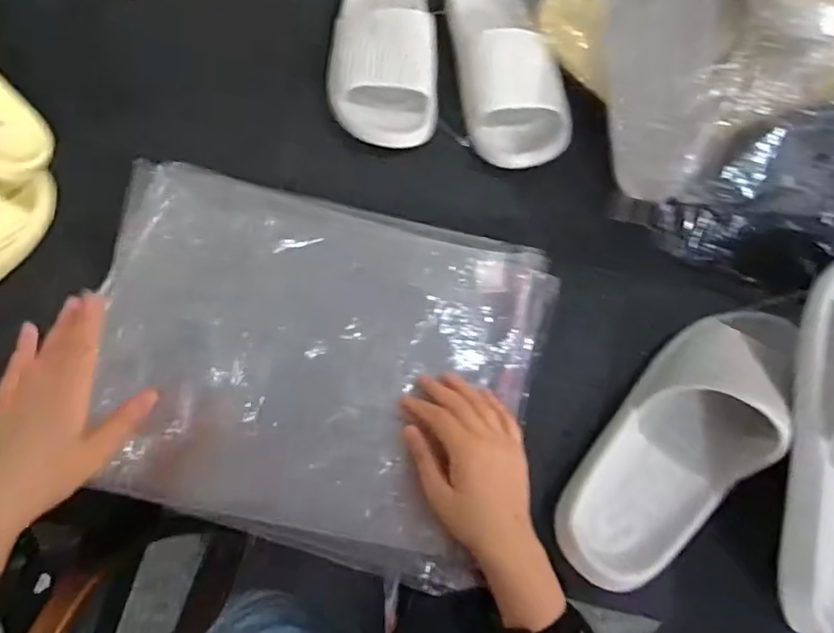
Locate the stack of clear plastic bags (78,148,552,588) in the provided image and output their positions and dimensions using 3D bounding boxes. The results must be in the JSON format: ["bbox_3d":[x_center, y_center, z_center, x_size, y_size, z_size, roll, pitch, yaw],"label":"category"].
[{"bbox_3d":[-0.097,0.032,0.499,0.392,0.035,0.301,15,72,2],"label":"stack of clear plastic bags"}]

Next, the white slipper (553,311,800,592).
[{"bbox_3d":[0.219,0.100,0.465,0.103,0.078,0.265,37,70,12],"label":"white slipper"}]

